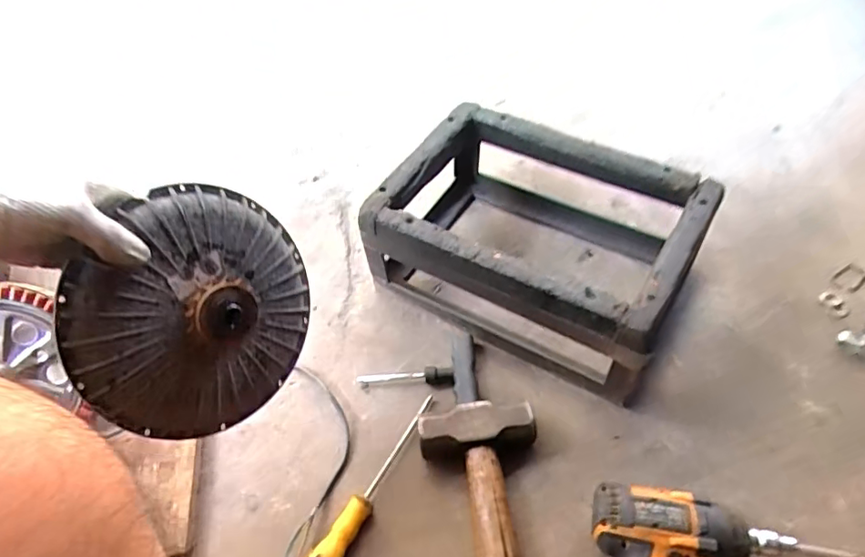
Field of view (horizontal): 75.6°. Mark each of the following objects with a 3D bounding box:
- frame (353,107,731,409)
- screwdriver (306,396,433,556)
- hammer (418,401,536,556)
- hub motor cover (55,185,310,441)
[{"bbox_3d":[0.138,-0.060,0.702,0.344,0.156,0.299,24,56,22],"label":"frame"},{"bbox_3d":[-0.063,0.221,0.574,0.028,0.029,0.239,25,56,22],"label":"screwdriver"},{"bbox_3d":[0.055,0.242,0.537,0.120,0.047,0.251,-6,50,0],"label":"hammer"},{"bbox_3d":[-0.192,0.032,0.485,0.056,0.214,0.209,5,11,42],"label":"hub motor cover"}]

